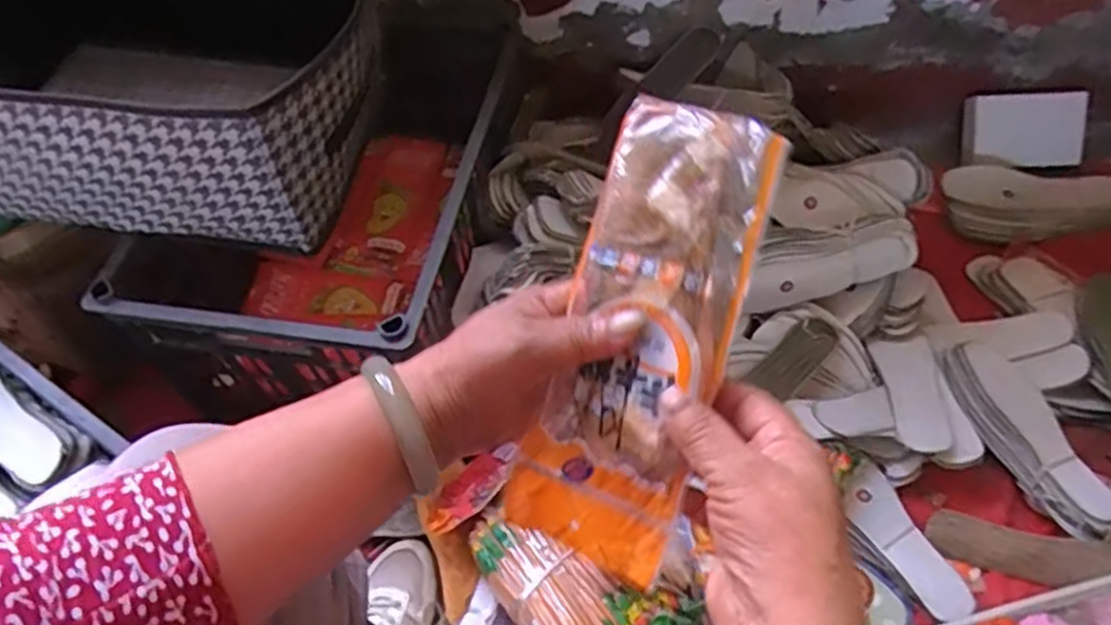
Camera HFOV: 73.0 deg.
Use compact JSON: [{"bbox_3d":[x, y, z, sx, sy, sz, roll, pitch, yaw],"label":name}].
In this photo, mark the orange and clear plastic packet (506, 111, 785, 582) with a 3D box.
[{"bbox_3d":[0.043,0.010,0.358,0.081,0.026,0.219,18,95,14],"label":"orange and clear plastic packet"}]

